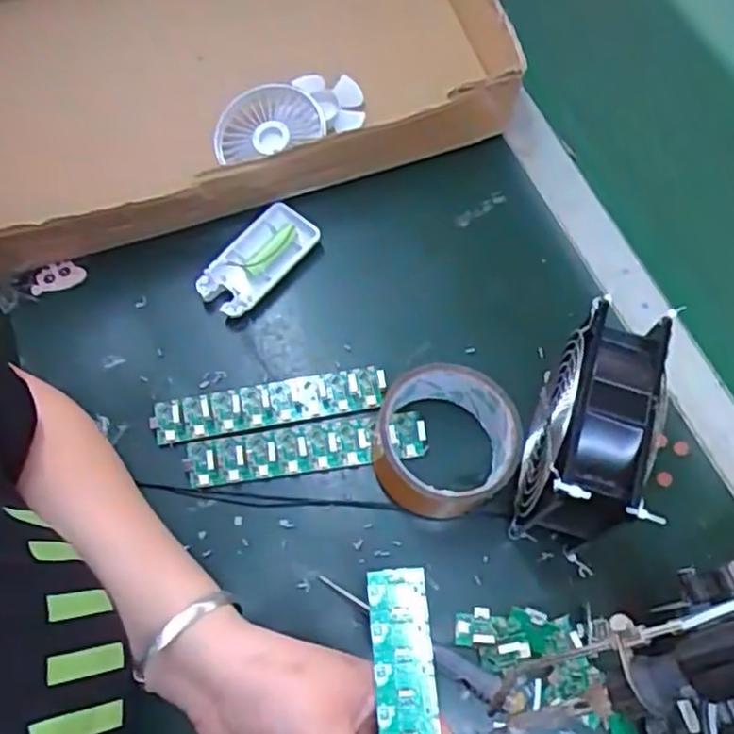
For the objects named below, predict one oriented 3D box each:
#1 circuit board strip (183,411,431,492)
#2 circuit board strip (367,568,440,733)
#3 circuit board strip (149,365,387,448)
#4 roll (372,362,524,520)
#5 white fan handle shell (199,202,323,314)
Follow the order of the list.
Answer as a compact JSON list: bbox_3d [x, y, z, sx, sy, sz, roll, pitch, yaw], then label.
[{"bbox_3d":[-0.041,0.053,0.479,0.157,0.015,0.035,-9,67,-4],"label":"circuit board strip"},{"bbox_3d":[0.022,0.183,0.358,0.031,0.009,0.154,-5,69,-2],"label":"circuit board strip"},{"bbox_3d":[-0.067,0.026,0.491,0.156,0.010,0.032,-10,67,-5],"label":"circuit board strip"},{"bbox_3d":[0.050,0.047,0.458,0.090,0.051,0.084,0,67,0],"label":"roll"},{"bbox_3d":[-0.082,-0.079,0.541,0.043,0.022,0.093,40,72,15],"label":"white fan handle shell"}]

